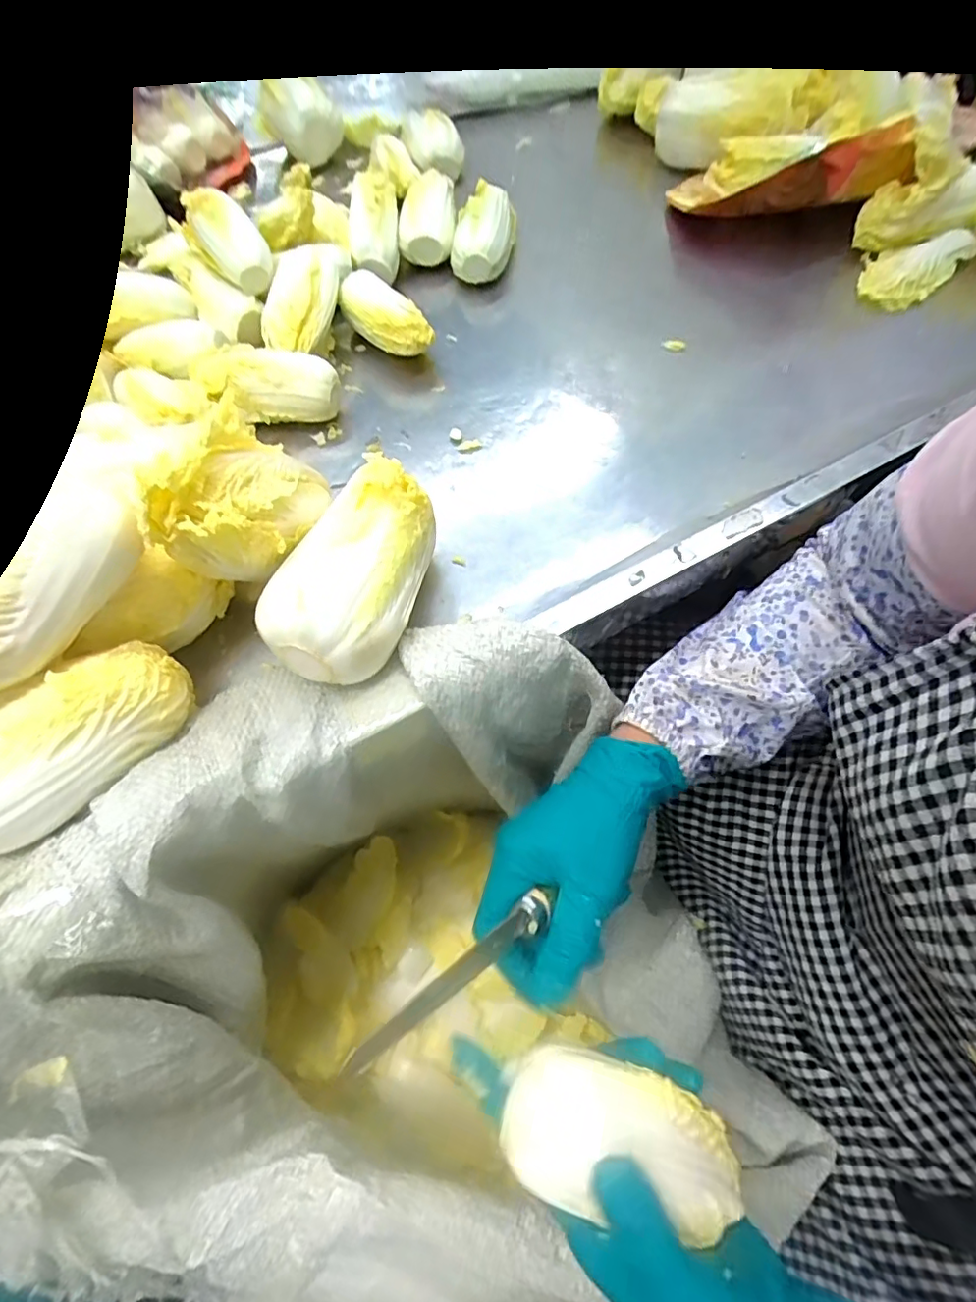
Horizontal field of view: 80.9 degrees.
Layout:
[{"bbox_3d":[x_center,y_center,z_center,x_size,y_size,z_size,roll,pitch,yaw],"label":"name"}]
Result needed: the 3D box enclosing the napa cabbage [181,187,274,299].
[{"bbox_3d":[-0.213,-0.333,0.464,0.058,0.043,0.089,-26,64,-9],"label":"napa cabbage"}]

